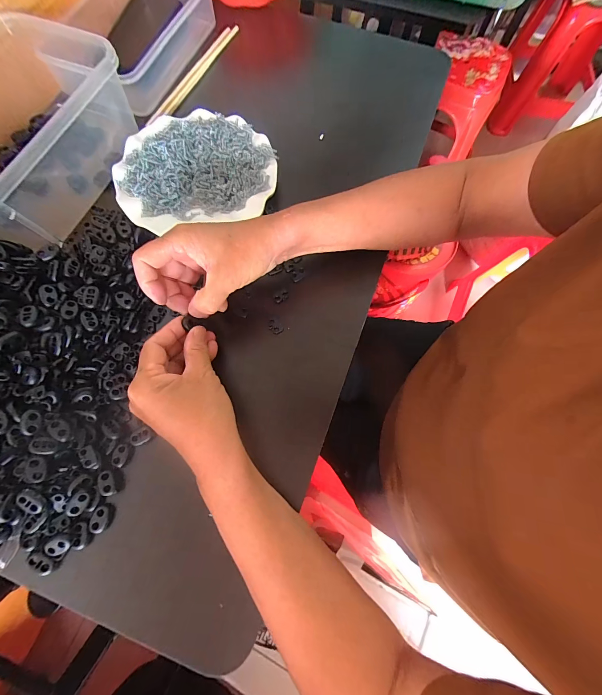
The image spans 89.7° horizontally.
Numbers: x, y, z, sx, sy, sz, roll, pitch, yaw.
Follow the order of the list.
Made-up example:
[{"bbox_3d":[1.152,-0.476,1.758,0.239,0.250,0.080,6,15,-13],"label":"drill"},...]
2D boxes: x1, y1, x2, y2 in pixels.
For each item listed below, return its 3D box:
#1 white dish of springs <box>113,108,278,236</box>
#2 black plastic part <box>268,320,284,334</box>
[{"bbox_3d":[-0.124,-0.214,0.363,0.178,0.026,0.156,-12,74,-5],"label":"white dish of springs"},{"bbox_3d":[-0.028,-0.021,0.321,0.017,0.004,0.010,42,76,10],"label":"black plastic part"}]

